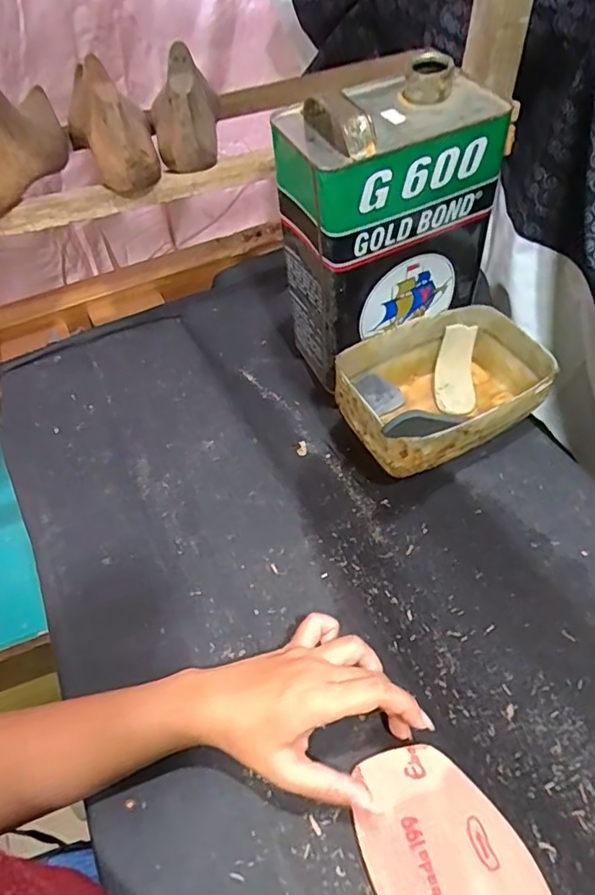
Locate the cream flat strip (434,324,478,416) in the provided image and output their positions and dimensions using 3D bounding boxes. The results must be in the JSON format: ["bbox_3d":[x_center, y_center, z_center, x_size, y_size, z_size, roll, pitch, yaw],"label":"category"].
[{"bbox_3d":[0.156,-0.075,0.555,0.037,0.019,0.089,6,80,7],"label":"cream flat strip"}]

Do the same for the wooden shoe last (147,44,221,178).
[{"bbox_3d":[-0.101,-0.310,0.503,0.055,0.056,0.119,-3,85,0],"label":"wooden shoe last"}]

